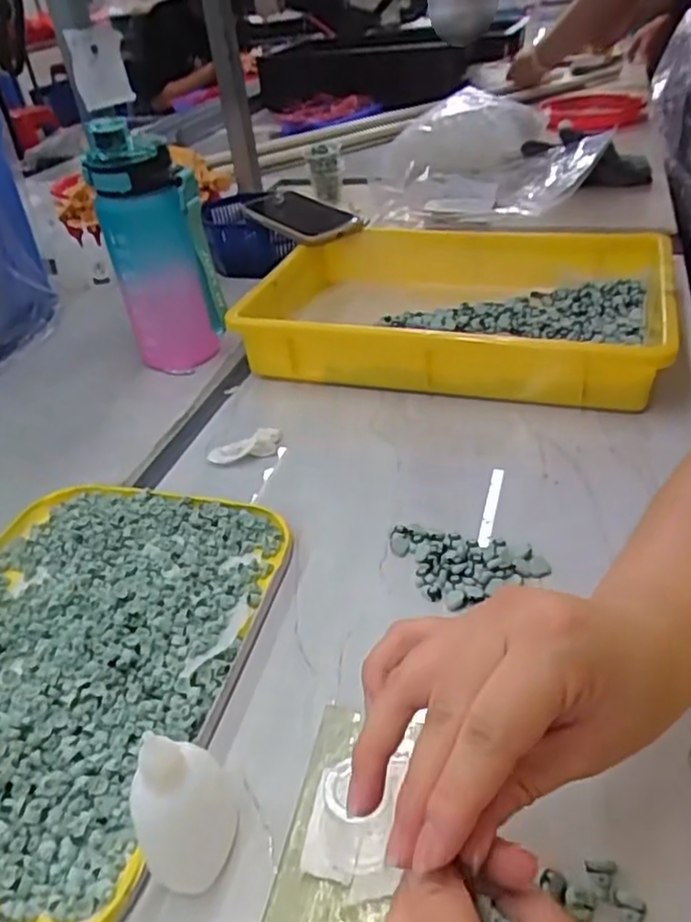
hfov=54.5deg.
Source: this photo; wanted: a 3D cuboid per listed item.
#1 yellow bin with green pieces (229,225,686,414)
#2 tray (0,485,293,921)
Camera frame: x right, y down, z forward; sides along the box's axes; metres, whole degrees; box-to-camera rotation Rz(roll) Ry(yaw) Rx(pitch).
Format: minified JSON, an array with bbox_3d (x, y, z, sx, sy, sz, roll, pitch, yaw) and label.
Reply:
[{"bbox_3d":[0.108,-0.149,0.638,0.352,0.071,0.262,7,39,18],"label":"yellow bin with green pieces"},{"bbox_3d":[-0.161,0.109,0.383,0.203,0.023,0.270,4,39,15],"label":"tray"}]

